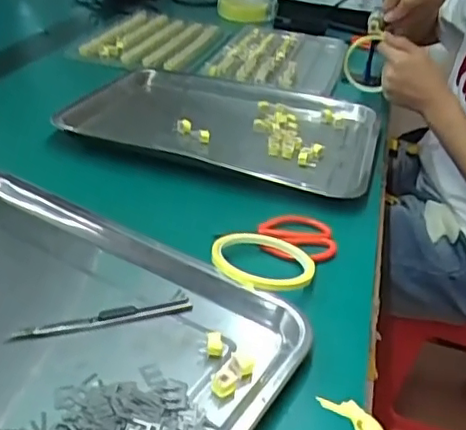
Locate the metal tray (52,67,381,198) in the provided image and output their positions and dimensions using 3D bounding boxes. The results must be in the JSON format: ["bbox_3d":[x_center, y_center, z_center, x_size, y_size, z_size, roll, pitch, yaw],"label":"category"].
[{"bbox_3d":[-0.003,-0.118,0.793,0.372,0.049,0.287,14,31,12],"label":"metal tray"}]

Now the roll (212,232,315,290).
[{"bbox_3d":[0.027,0.040,0.529,0.091,0.010,0.090,3,25,-19],"label":"roll"}]

